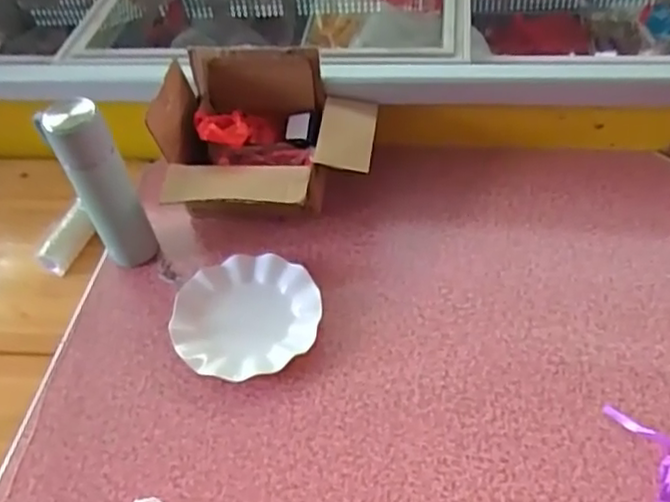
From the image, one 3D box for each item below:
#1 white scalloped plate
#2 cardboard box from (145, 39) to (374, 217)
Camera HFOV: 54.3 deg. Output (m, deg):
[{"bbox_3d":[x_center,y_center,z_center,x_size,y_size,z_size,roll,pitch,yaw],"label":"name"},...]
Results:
[{"bbox_3d":[-0.109,0.081,0.819,0.179,0.036,0.166,-4,47,4],"label":"white scalloped plate"},{"bbox_3d":[-0.090,-0.138,0.892,0.275,0.173,0.218,2,49,8],"label":"cardboard box"}]

